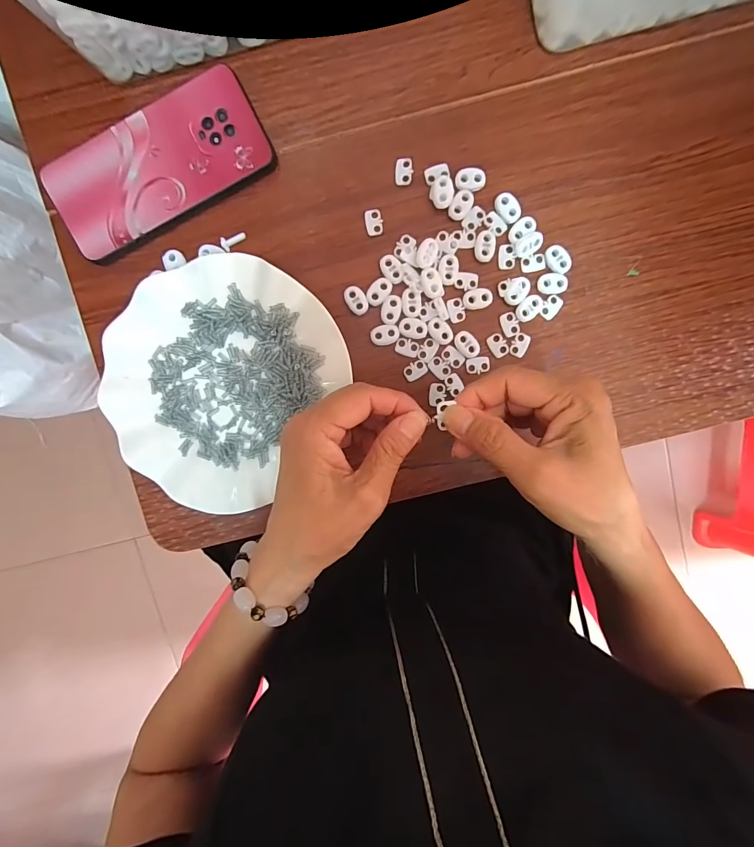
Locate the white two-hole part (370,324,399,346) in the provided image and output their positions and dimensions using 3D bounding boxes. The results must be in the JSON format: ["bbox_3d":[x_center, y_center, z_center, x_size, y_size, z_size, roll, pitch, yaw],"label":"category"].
[{"bbox_3d":[0.007,-0.070,0.308,0.023,0.004,0.016,-6,97,0],"label":"white two-hole part"}]

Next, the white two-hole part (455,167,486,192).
[{"bbox_3d":[0.071,-0.185,0.296,0.022,0.005,0.016,3,97,-1],"label":"white two-hole part"}]

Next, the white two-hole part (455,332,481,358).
[{"bbox_3d":[0.072,-0.063,0.310,0.015,0.004,0.023,-42,96,4],"label":"white two-hole part"}]

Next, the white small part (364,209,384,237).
[{"bbox_3d":[-0.002,-0.156,0.301,0.013,0.004,0.020,-8,97,0],"label":"white small part"}]

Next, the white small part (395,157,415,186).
[{"bbox_3d":[0.021,-0.192,0.297,0.014,0.004,0.019,3,97,-1],"label":"white small part"}]

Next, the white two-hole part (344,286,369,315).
[{"bbox_3d":[-0.016,-0.096,0.305,0.015,0.004,0.023,-32,96,3],"label":"white two-hole part"}]

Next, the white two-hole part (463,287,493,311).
[{"bbox_3d":[0.079,-0.097,0.306,0.022,0.004,0.016,-10,97,1],"label":"white two-hole part"}]

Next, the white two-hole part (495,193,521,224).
[{"bbox_3d":[0.100,-0.165,0.299,0.015,0.005,0.023,-37,96,4],"label":"white two-hole part"}]

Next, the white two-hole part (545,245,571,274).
[{"bbox_3d":[0.140,-0.127,0.303,0.015,0.007,0.022,-32,96,3],"label":"white two-hole part"}]

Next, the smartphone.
[{"bbox_3d":[-0.164,-0.193,0.294,0.162,0.013,0.077,-29,96,3],"label":"smartphone"}]

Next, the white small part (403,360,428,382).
[{"bbox_3d":[0.031,-0.043,0.313,0.019,0.004,0.013,-30,96,3],"label":"white small part"}]

